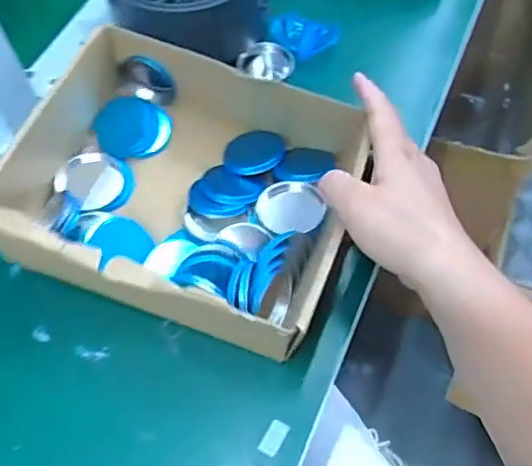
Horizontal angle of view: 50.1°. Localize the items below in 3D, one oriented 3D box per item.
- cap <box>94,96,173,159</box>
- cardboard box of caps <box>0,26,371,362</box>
[{"bbox_3d":[-0.101,-0.081,0.433,0.055,0.013,0.048,-8,62,-2],"label":"cap"},{"bbox_3d":[-0.047,-0.033,0.390,0.212,0.078,0.179,19,64,11],"label":"cardboard box of caps"}]

